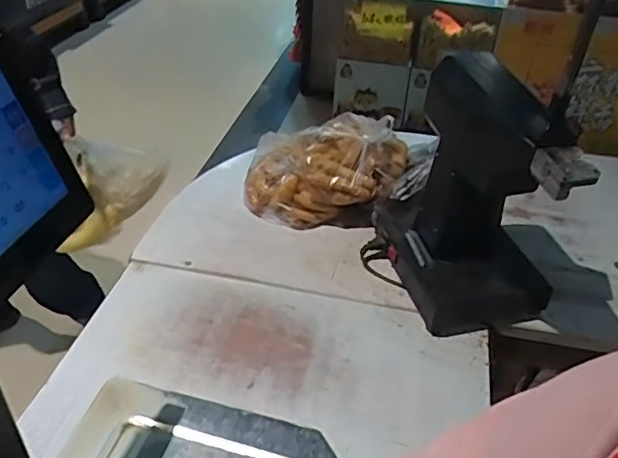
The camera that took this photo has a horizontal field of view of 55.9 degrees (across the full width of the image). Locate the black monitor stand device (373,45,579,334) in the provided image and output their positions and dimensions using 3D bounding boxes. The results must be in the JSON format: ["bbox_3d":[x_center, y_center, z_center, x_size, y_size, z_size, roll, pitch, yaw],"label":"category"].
[{"bbox_3d":[0.248,-0.071,0.912,0.167,0.398,0.329,-14,41,-21],"label":"black monitor stand device"}]

